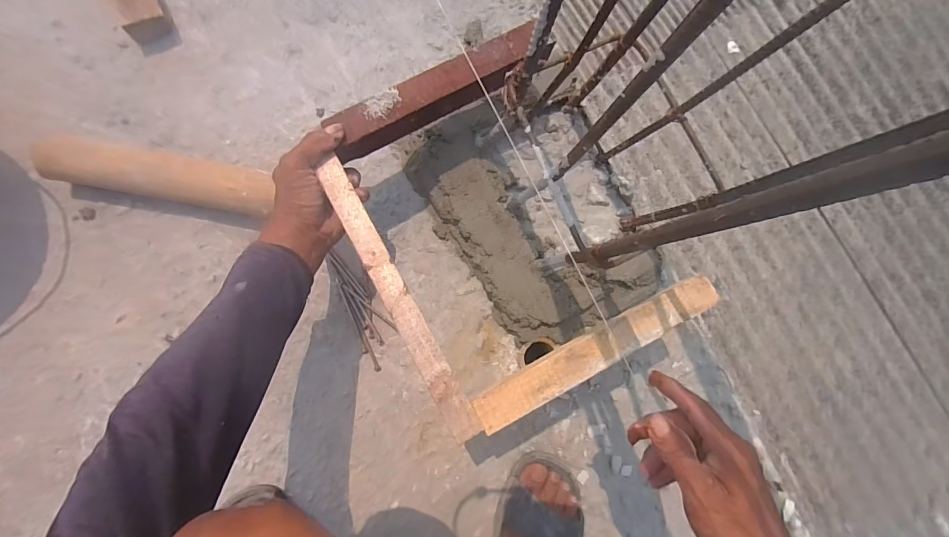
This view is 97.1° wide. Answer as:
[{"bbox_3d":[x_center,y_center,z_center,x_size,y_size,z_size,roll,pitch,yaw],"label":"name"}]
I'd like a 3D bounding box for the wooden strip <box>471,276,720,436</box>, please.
[{"bbox_3d":[0.124,0.078,0.412,0.268,0.008,0.037,-26,69,-10],"label":"wooden strip"}]

